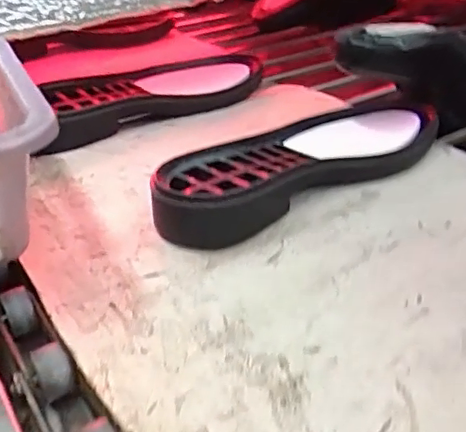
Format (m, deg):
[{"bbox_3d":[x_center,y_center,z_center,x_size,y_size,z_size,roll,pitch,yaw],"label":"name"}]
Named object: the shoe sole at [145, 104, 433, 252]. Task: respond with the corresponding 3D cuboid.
[{"bbox_3d":[0.051,-0.038,0.437,0.097,0.037,0.280,26,42,38],"label":"shoe sole"}]

